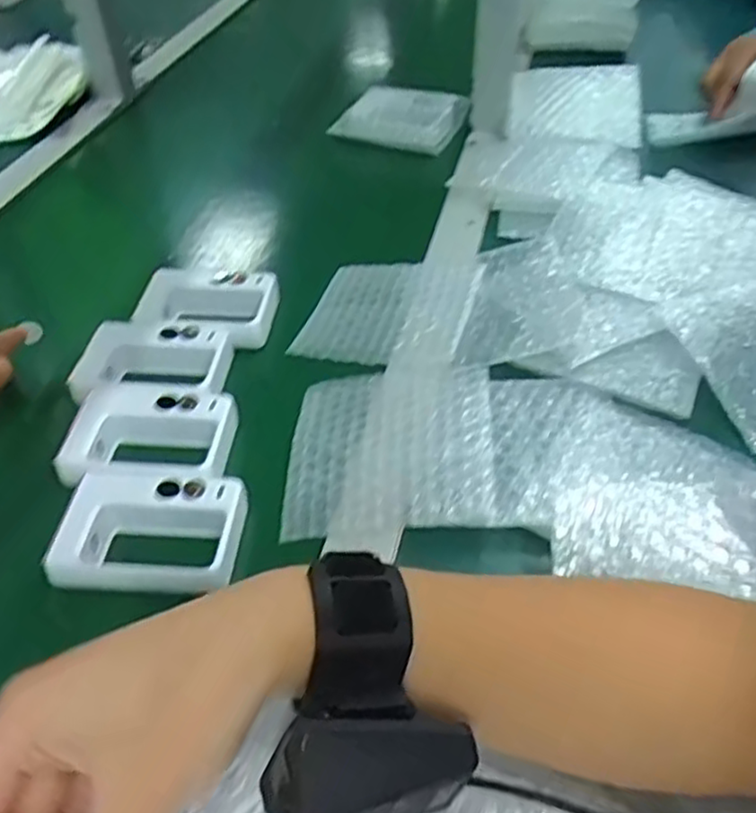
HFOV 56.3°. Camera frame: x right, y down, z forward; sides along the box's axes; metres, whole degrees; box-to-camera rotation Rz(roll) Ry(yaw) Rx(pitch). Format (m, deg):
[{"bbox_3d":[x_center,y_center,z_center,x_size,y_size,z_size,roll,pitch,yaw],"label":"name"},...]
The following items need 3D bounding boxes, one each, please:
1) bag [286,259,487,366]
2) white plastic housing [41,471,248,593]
[{"bbox_3d":[0.010,-0.076,0.533,0.117,0.007,0.115,7,50,18],"label":"bag"},{"bbox_3d":[-0.127,0.072,0.401,0.099,0.027,0.069,5,49,2],"label":"white plastic housing"}]

